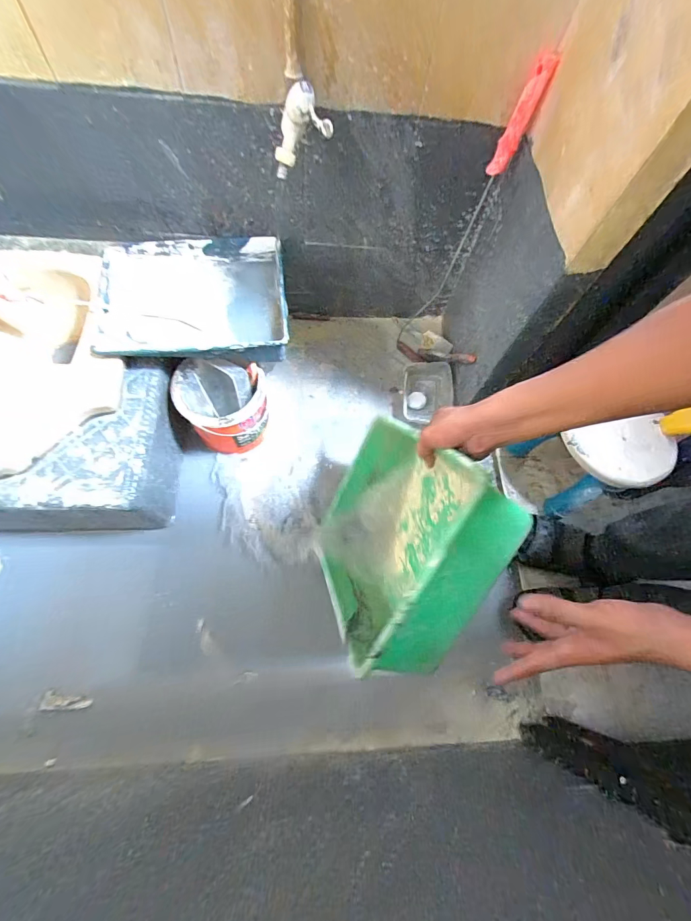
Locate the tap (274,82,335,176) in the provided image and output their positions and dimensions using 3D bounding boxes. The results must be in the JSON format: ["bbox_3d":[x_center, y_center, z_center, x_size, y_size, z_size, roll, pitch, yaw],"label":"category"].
[{"bbox_3d":[-0.060,-0.500,0.573,0.091,0.105,0.053,12,65,0],"label":"tap"}]

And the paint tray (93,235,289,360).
[{"bbox_3d":[-0.307,-0.329,0.773,0.362,0.047,0.288,-5,66,-8],"label":"paint tray"}]

